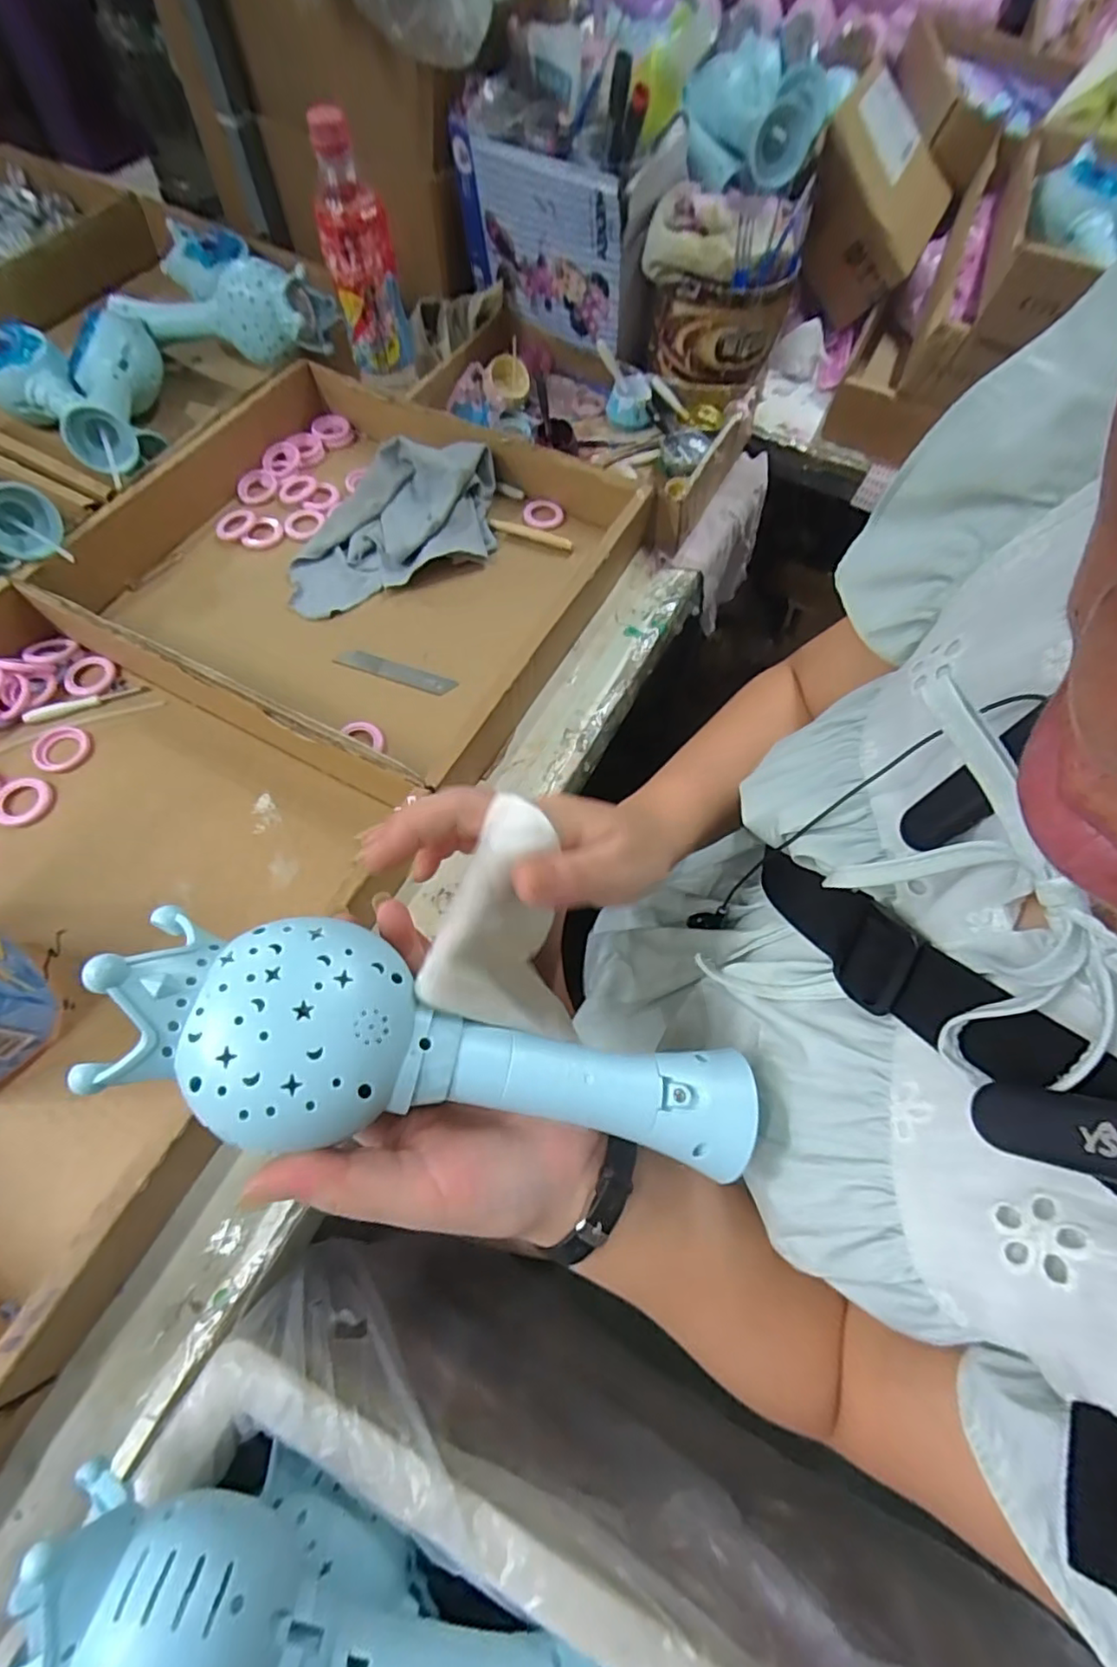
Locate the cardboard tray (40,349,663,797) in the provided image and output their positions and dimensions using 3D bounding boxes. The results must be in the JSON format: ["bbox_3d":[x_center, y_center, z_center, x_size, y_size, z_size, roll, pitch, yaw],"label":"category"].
[{"bbox_3d":[-0.162,-0.232,0.506,0.372,0.057,0.342,27,67,9],"label":"cardboard tray"}]

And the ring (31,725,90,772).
[{"bbox_3d":[-0.363,-0.062,0.442,0.037,0.004,0.037,1,66,-3],"label":"ring"}]

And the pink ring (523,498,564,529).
[{"bbox_3d":[-0.014,-0.299,0.567,0.037,0.008,0.034,1,66,-3],"label":"pink ring"}]

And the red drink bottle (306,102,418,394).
[{"bbox_3d":[-0.170,-0.497,0.532,0.063,0.173,0.048,-10,67,-7],"label":"red drink bottle"}]

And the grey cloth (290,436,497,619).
[{"bbox_3d":[-0.142,-0.276,0.526,0.208,0.058,0.106,-26,70,-14],"label":"grey cloth"}]

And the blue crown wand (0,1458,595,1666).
[{"bbox_3d":[-0.094,0.327,0.241,0.235,0.067,0.065,30,66,-11],"label":"blue crown wand"}]

